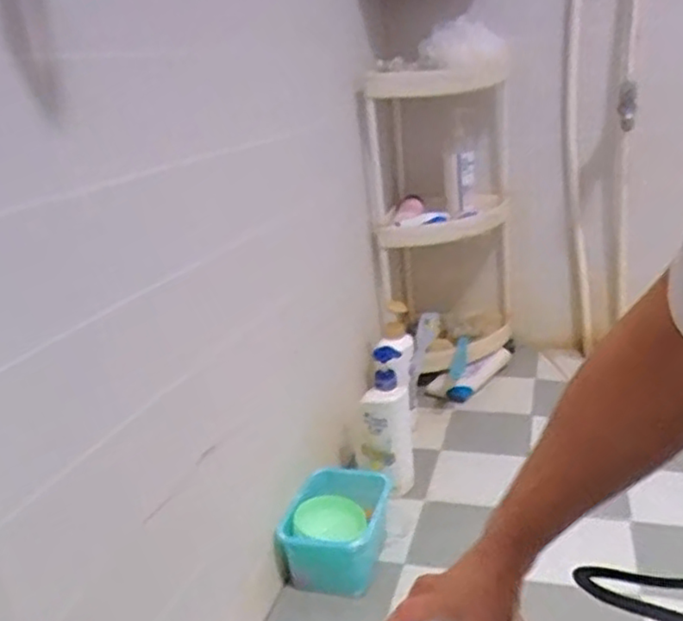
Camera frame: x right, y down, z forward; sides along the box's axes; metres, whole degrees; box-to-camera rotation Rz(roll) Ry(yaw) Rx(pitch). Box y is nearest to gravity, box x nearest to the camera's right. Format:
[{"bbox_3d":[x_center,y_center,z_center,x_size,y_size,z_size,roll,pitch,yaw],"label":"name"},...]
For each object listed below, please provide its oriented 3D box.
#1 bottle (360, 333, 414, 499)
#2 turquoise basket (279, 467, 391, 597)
[{"bbox_3d":[0.076,0.180,1.061,0.064,0.260,0.070,15,29,41],"label":"bottle"},{"bbox_3d":[-0.003,0.309,0.952,0.129,0.095,0.174,0,19,14],"label":"turquoise basket"}]

